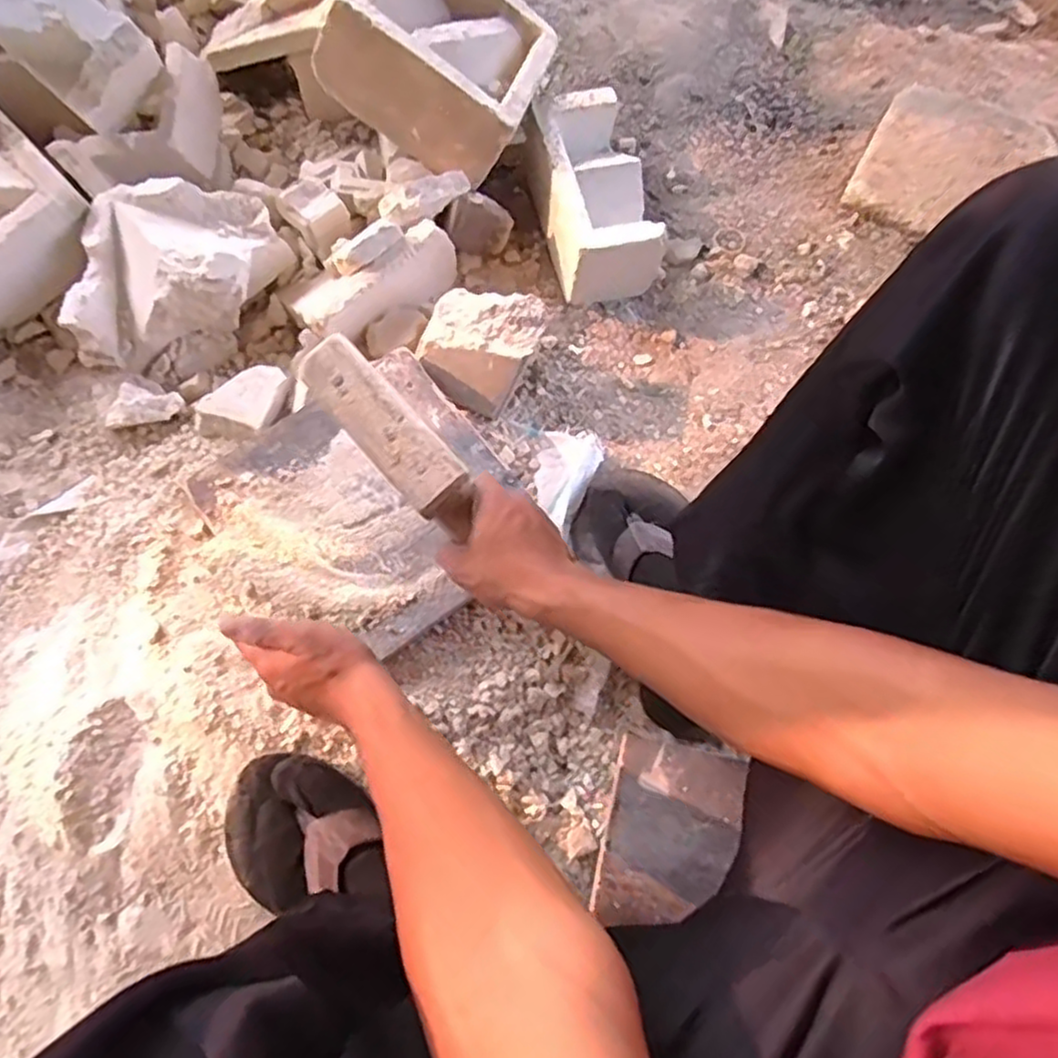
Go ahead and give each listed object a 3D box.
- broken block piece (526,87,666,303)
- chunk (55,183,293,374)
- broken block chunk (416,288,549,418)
[{"bbox_3d":[0.070,-0.366,0.801,0.099,0.099,0.191,-13,75,-8],"label":"broken block piece"},{"bbox_3d":[-0.359,-0.267,0.747,0.216,0.099,0.152,-17,76,-9],"label":"chunk"},{"bbox_3d":[-0.051,-0.181,0.745,0.116,0.095,0.102,18,73,1],"label":"broken block chunk"}]

